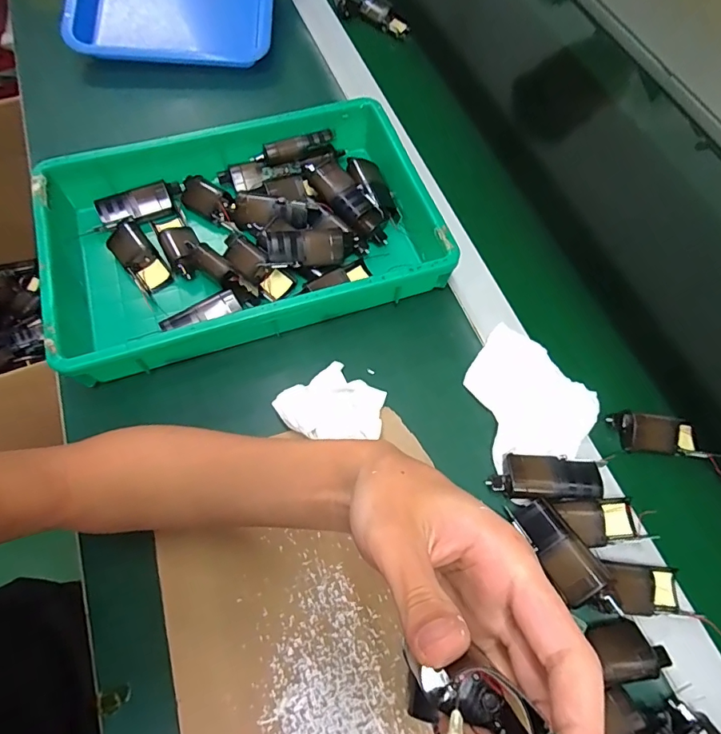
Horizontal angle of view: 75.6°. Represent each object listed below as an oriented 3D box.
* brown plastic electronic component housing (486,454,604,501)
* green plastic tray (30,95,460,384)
[{"bbox_3d":[0.156,0.093,0.394,0.089,0.019,0.037,3,65,-2],"label":"brown plastic electronic component housing"},{"bbox_3d":[-0.117,-0.139,0.471,0.367,0.058,0.241,-17,67,-11],"label":"green plastic tray"}]

